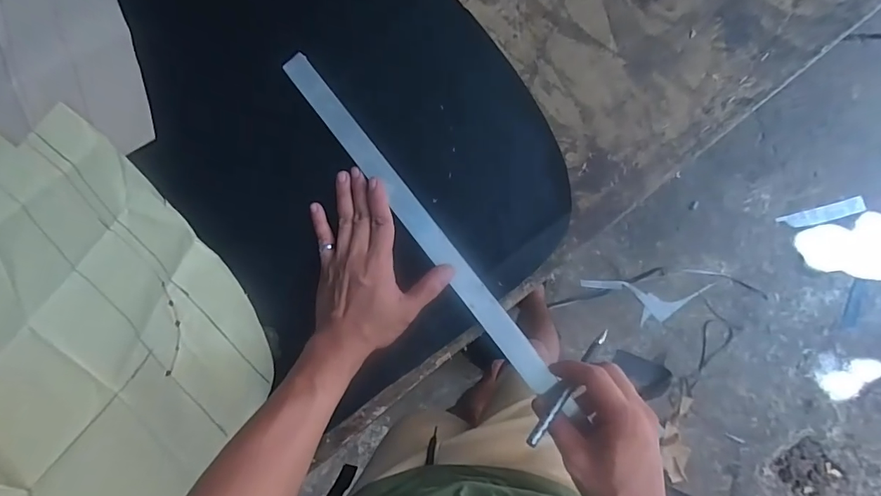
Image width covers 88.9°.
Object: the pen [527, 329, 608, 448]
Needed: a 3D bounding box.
[{"bbox_3d":[0.121,0.127,0.418,0.010,0.012,0.138,41,64,7],"label":"pen"}]

